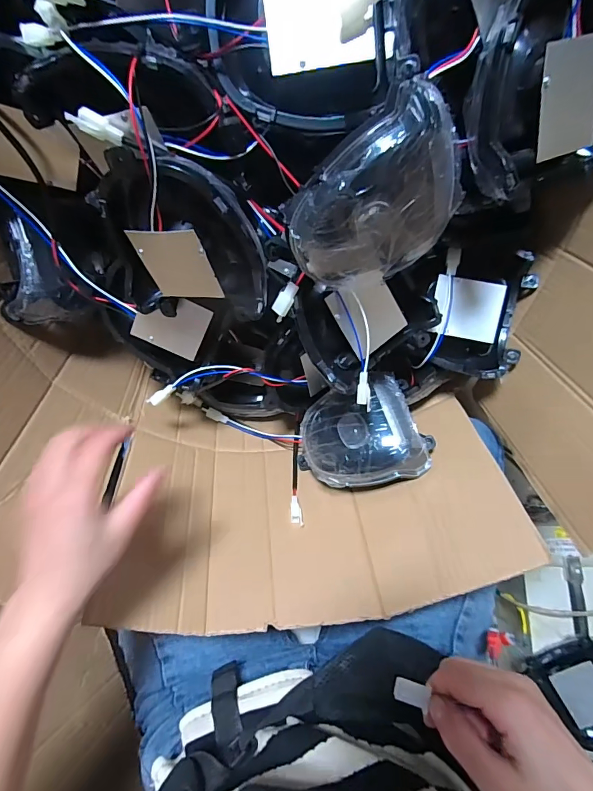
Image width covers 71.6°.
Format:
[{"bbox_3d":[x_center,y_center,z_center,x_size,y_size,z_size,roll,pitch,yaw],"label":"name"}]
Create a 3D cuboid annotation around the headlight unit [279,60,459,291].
[{"bbox_3d":[0.051,-0.156,0.327,0.134,0.132,0.095,-31,57,7],"label":"headlight unit"}]

